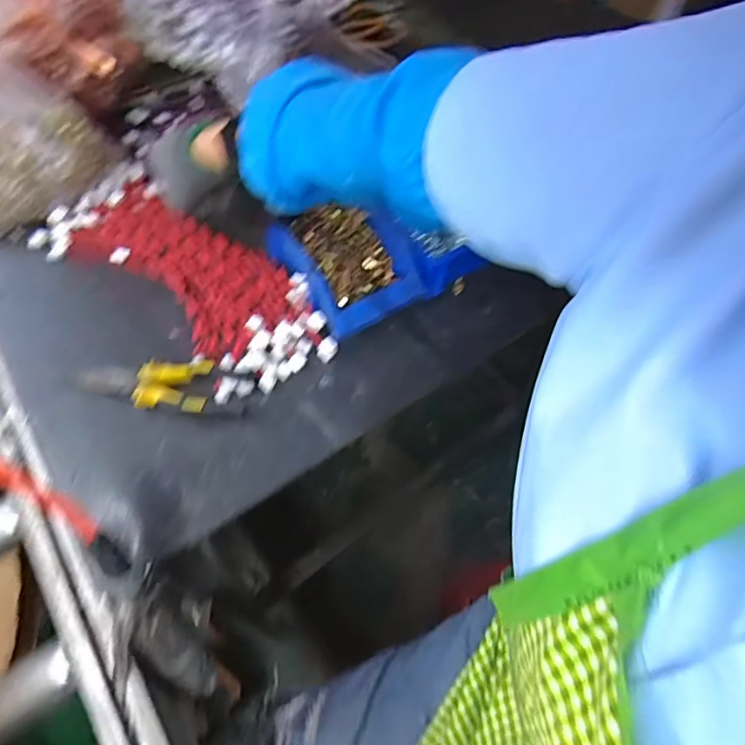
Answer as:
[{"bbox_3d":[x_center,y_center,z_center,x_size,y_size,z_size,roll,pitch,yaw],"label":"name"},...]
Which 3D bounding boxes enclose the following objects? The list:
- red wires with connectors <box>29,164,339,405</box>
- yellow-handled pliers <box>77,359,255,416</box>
[{"bbox_3d":[-0.215,-0.115,0.596,0.377,0.017,0.152,36,64,15],"label":"red wires with connectors"},{"bbox_3d":[-0.213,0.011,0.535,0.173,0.019,0.053,10,61,1],"label":"yellow-handled pliers"}]

